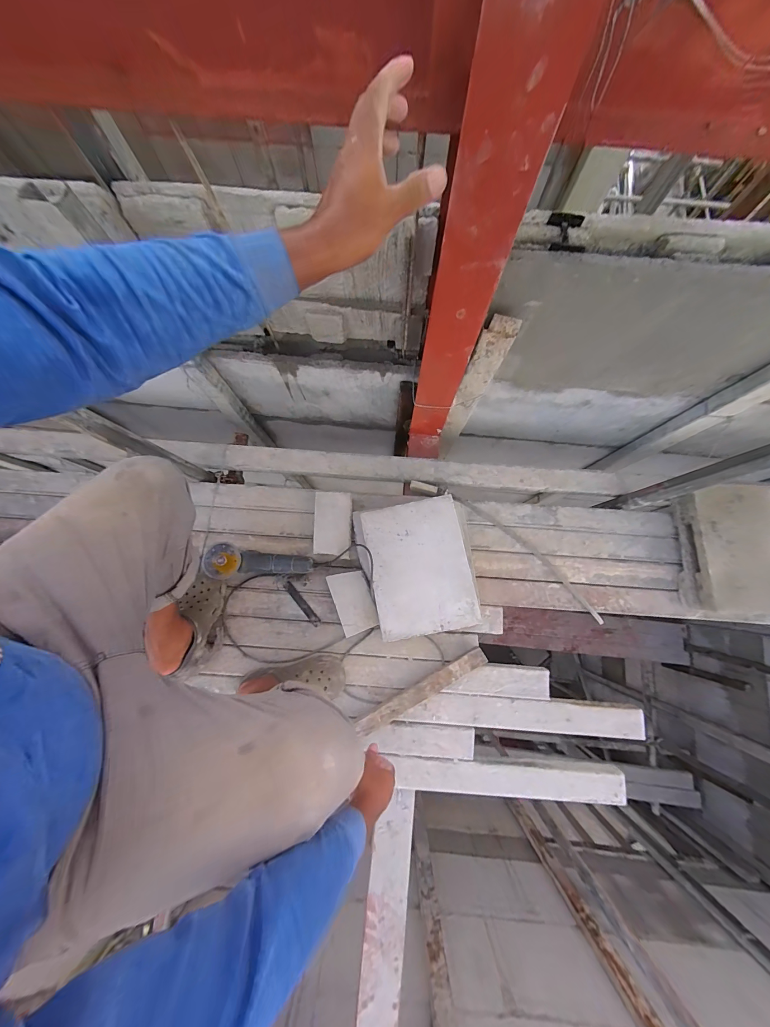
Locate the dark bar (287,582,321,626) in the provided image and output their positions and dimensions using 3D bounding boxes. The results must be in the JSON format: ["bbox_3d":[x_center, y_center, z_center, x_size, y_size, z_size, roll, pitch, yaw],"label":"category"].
[{"bbox_3d":[-0.239,0.265,0.944,0.027,0.010,0.148,-40,82,-7],"label":"dark bar"}]

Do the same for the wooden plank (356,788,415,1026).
[{"bbox_3d":[-0.009,1.121,0.806,0.106,0.042,0.752,6,80,0],"label":"wooden plank"}]

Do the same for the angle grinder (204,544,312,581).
[{"bbox_3d":[-0.360,0.146,0.925,0.296,0.074,0.096,4,80,0],"label":"angle grinder"}]

